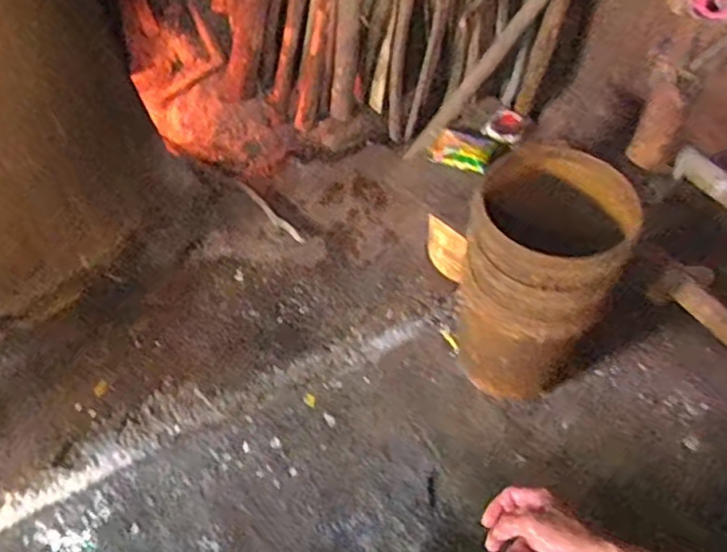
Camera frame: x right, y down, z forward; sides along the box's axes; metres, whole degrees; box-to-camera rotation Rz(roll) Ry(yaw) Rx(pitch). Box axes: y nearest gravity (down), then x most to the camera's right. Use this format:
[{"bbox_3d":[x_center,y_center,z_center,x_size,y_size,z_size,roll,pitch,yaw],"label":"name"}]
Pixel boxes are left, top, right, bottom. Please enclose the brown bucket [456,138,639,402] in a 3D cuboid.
[{"bbox_3d":[0.378,0.018,1.442,0.294,0.549,0.315,0,54,0],"label":"brown bucket"}]

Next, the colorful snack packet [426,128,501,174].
[{"bbox_3d":[0.248,-0.314,1.586,0.148,0.032,0.103,20,57,15],"label":"colorful snack packet"}]

